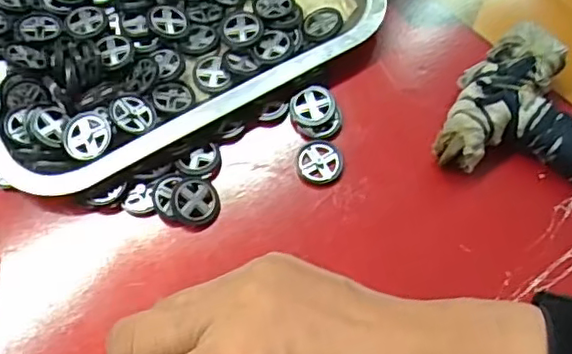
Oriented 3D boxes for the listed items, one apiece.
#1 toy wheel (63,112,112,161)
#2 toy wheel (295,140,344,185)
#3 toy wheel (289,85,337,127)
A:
[{"bbox_3d":[-0.114,-0.024,0.359,0.027,0.004,0.029,0,68,0],"label":"toy wheel"},{"bbox_3d":[0.019,-0.009,0.371,0.026,0.005,0.027,0,68,0],"label":"toy wheel"},{"bbox_3d":[0.016,-0.044,0.381,0.025,0.009,0.026,0,68,0],"label":"toy wheel"}]

